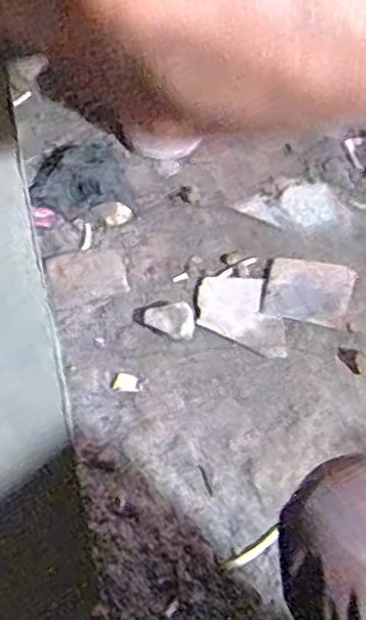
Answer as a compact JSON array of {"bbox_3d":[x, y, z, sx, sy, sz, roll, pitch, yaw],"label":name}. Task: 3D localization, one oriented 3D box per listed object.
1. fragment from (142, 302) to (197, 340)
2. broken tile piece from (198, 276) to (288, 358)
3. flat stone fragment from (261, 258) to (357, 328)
[{"bbox_3d":[-0.023,0.016,1.134,0.088,0.032,0.054,8,47,6],"label":"fragment"},{"bbox_3d":[0.097,0.004,1.151,0.136,0.015,0.177,2,46,1],"label":"broken tile piece"},{"bbox_3d":[0.217,-0.039,1.183,0.142,0.012,0.141,13,48,11],"label":"flat stone fragment"}]

